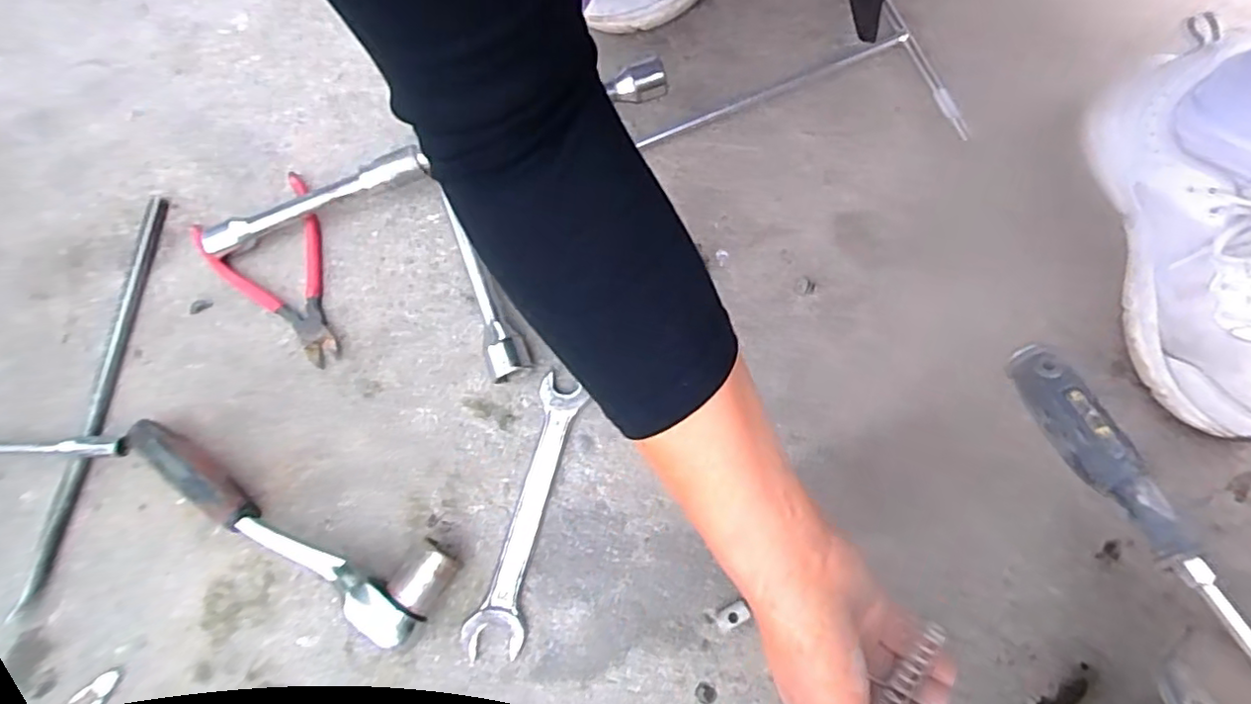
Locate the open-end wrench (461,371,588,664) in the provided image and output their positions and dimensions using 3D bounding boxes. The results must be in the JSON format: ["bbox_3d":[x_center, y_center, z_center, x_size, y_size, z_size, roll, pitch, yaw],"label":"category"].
[{"bbox_3d":[-0.066,0.108,0.430,0.036,0.008,0.182,13,79,4],"label":"open-end wrench"}]

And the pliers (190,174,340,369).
[{"bbox_3d":[-0.252,-0.053,0.471,0.085,0.014,0.141,-30,79,-5],"label":"pliers"}]

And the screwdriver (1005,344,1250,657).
[{"bbox_3d":[0.230,0.078,0.273,0.020,0.020,0.199,-18,56,-2],"label":"screwdriver"}]

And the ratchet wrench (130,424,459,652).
[{"bbox_3d":[-0.228,0.117,0.421,0.237,0.037,0.067,23,80,6],"label":"ratchet wrench"}]

